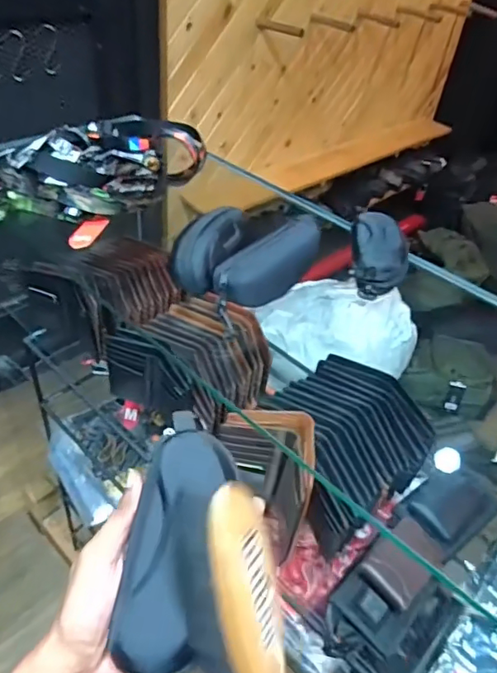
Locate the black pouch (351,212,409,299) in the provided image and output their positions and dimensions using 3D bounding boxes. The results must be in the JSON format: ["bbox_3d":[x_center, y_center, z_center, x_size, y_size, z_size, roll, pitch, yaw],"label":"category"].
[{"bbox_3d":[0.168,-0.111,0.692,0.070,0.041,0.156,11,41,4],"label":"black pouch"}]

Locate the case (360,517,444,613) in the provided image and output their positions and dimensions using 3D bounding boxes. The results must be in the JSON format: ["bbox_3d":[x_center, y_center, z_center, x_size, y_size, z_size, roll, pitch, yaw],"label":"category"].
[{"bbox_3d":[0.200,0.292,0.682,0.071,0.033,0.119,35,48,28],"label":"case"}]

